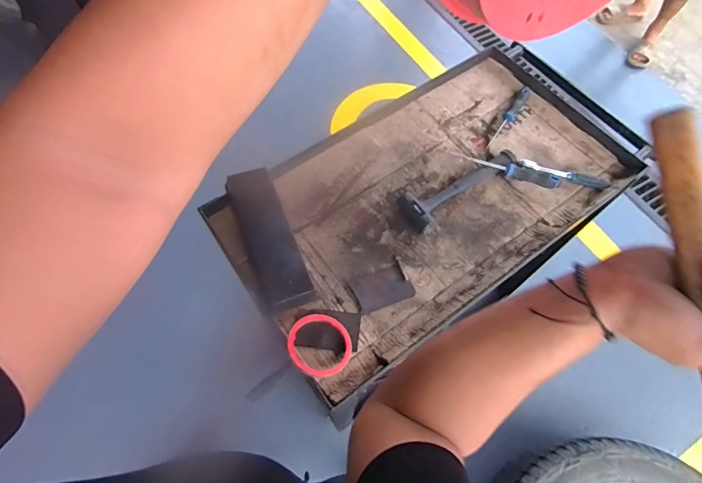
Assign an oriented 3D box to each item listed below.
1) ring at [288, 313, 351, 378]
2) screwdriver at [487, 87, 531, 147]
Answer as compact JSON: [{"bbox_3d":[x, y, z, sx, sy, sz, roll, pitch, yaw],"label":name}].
[{"bbox_3d":[-0.056,0.180,0.732,0.112,0.019,0.105,6,63,-12],"label":"ring"},{"bbox_3d":[0.372,-0.298,0.976,0.031,0.034,0.207,29,66,13],"label":"screwdriver"}]

